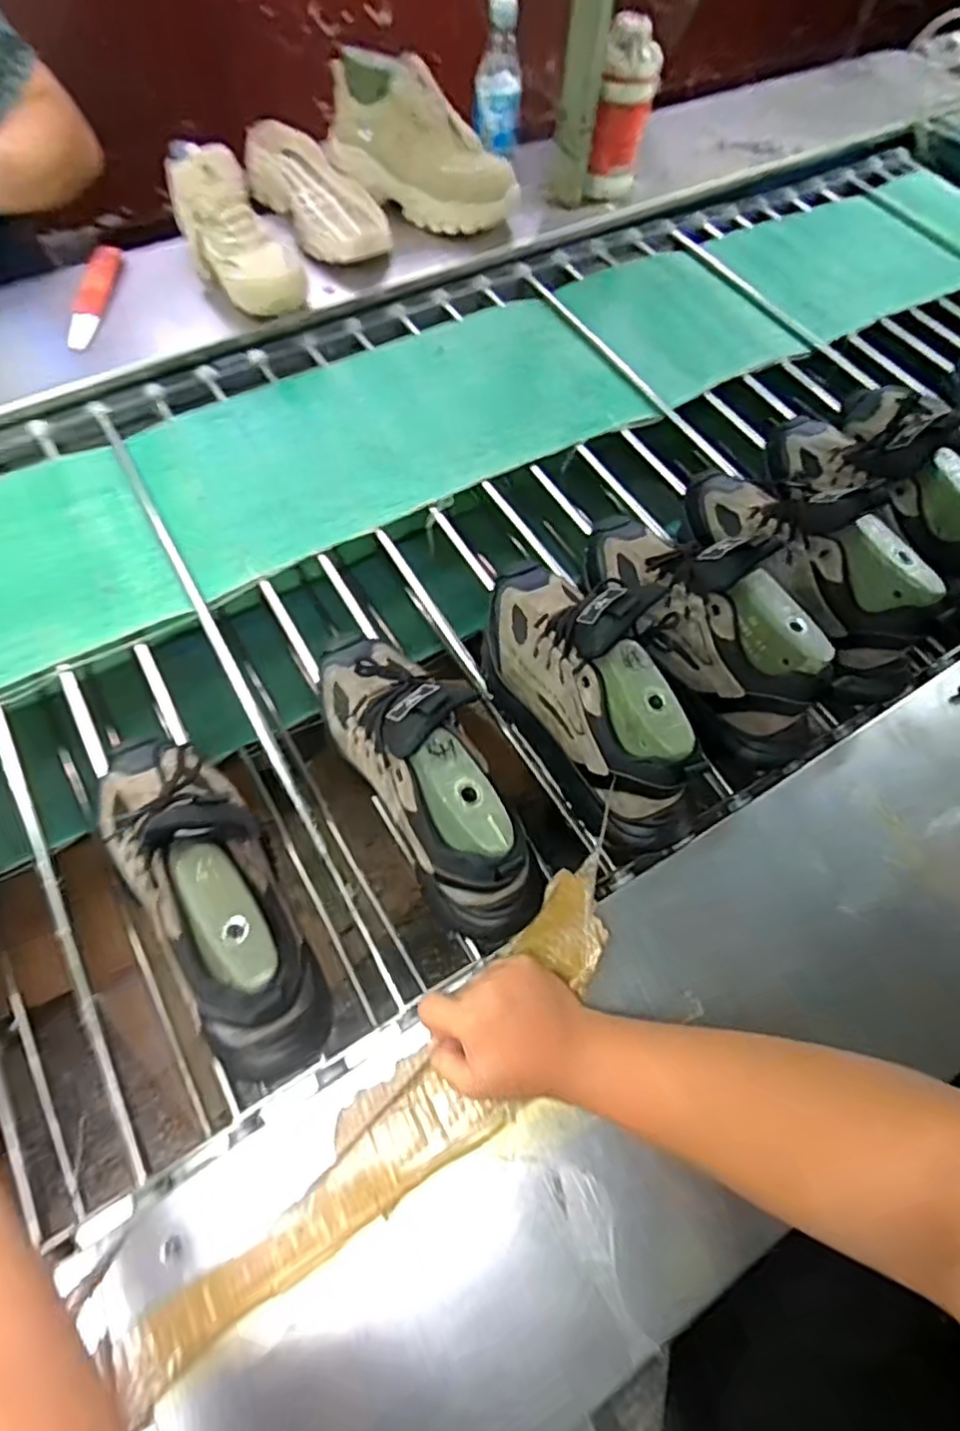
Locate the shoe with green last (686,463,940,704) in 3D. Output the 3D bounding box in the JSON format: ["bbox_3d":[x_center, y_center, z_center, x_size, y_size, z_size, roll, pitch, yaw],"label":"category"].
[{"bbox_3d":[0.314,-0.155,0.638,0.091,0.134,0.292,-32,71,-16],"label":"shoe with green last"}]

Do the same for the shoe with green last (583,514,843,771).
[{"bbox_3d":[0.203,-0.095,0.617,0.097,0.137,0.294,-27,69,-14],"label":"shoe with green last"}]

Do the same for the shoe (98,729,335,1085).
[{"bbox_3d":[-0.197,0.122,0.475,0.098,0.117,0.262,-32,71,-16],"label":"shoe"}]

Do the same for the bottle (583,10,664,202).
[{"bbox_3d":[0.211,-0.880,0.980,0.082,0.186,0.071,9,65,1],"label":"bottle"}]

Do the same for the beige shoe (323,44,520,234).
[{"bbox_3d":[-0.087,-0.824,0.966,0.301,0.153,0.098,35,68,-1],"label":"beige shoe"}]

